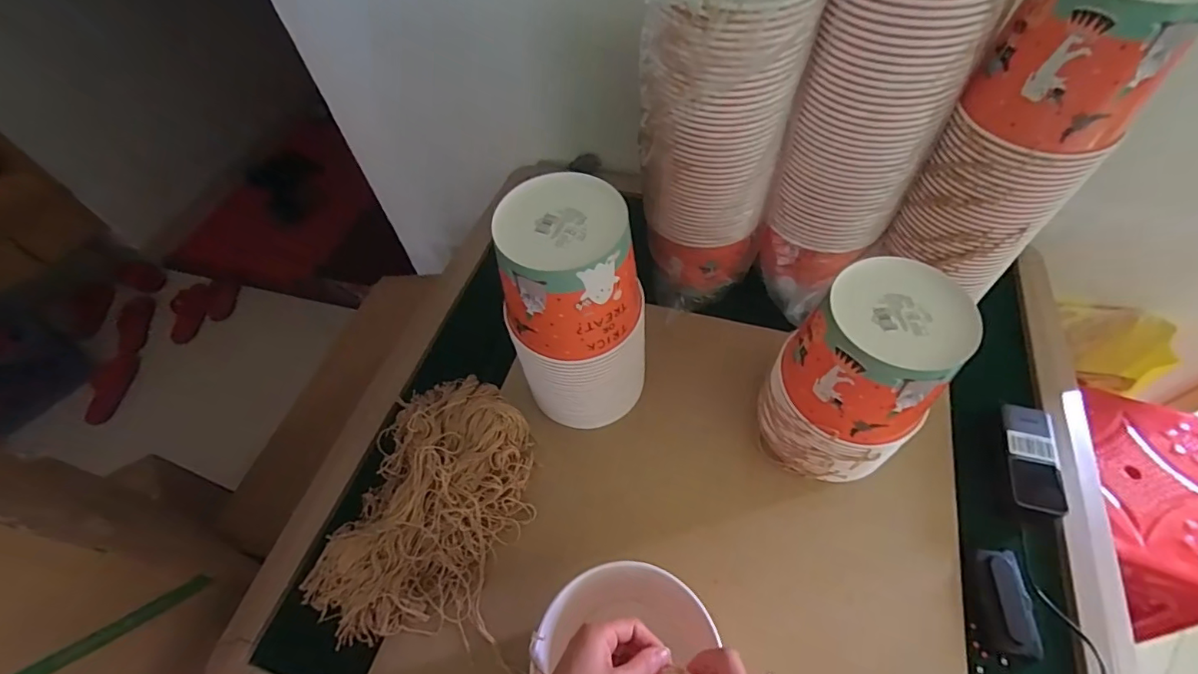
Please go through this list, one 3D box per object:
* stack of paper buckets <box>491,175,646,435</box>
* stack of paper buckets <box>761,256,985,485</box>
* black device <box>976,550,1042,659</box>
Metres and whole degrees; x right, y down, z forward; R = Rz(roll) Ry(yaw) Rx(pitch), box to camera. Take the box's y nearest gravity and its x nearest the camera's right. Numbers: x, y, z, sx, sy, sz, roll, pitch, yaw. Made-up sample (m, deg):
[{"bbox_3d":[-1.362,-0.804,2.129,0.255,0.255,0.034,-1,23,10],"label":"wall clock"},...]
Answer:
[{"bbox_3d":[-0.026,-0.016,0.596,0.146,0.312,0.136,-10,56,-4],"label":"stack of paper buckets"},{"bbox_3d":[0.277,0.056,0.557,0.138,0.246,0.139,-22,58,-11],"label":"stack of paper buckets"},{"bbox_3d":[0.427,0.275,0.532,0.043,0.023,0.099,6,57,8],"label":"black device"}]

